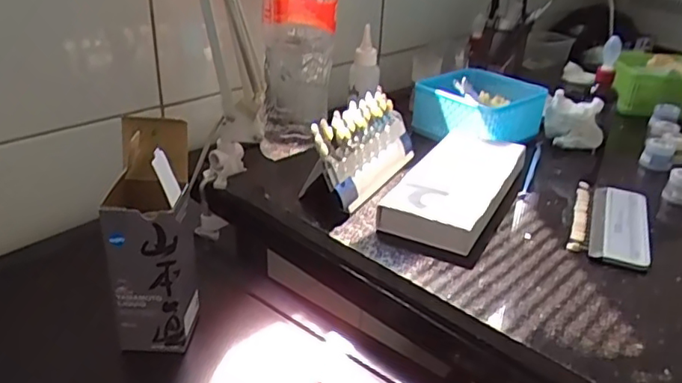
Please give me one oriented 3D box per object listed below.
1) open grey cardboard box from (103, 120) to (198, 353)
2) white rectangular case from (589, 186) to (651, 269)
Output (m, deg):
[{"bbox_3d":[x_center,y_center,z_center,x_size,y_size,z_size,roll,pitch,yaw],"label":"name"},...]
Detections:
[{"bbox_3d":[-0.155,0.037,0.478,0.060,0.178,0.068,-1,27,-8],"label":"open grey cardboard box"},{"bbox_3d":[0.275,0.030,0.571,0.052,0.008,0.143,14,29,20],"label":"white rectangular case"}]

